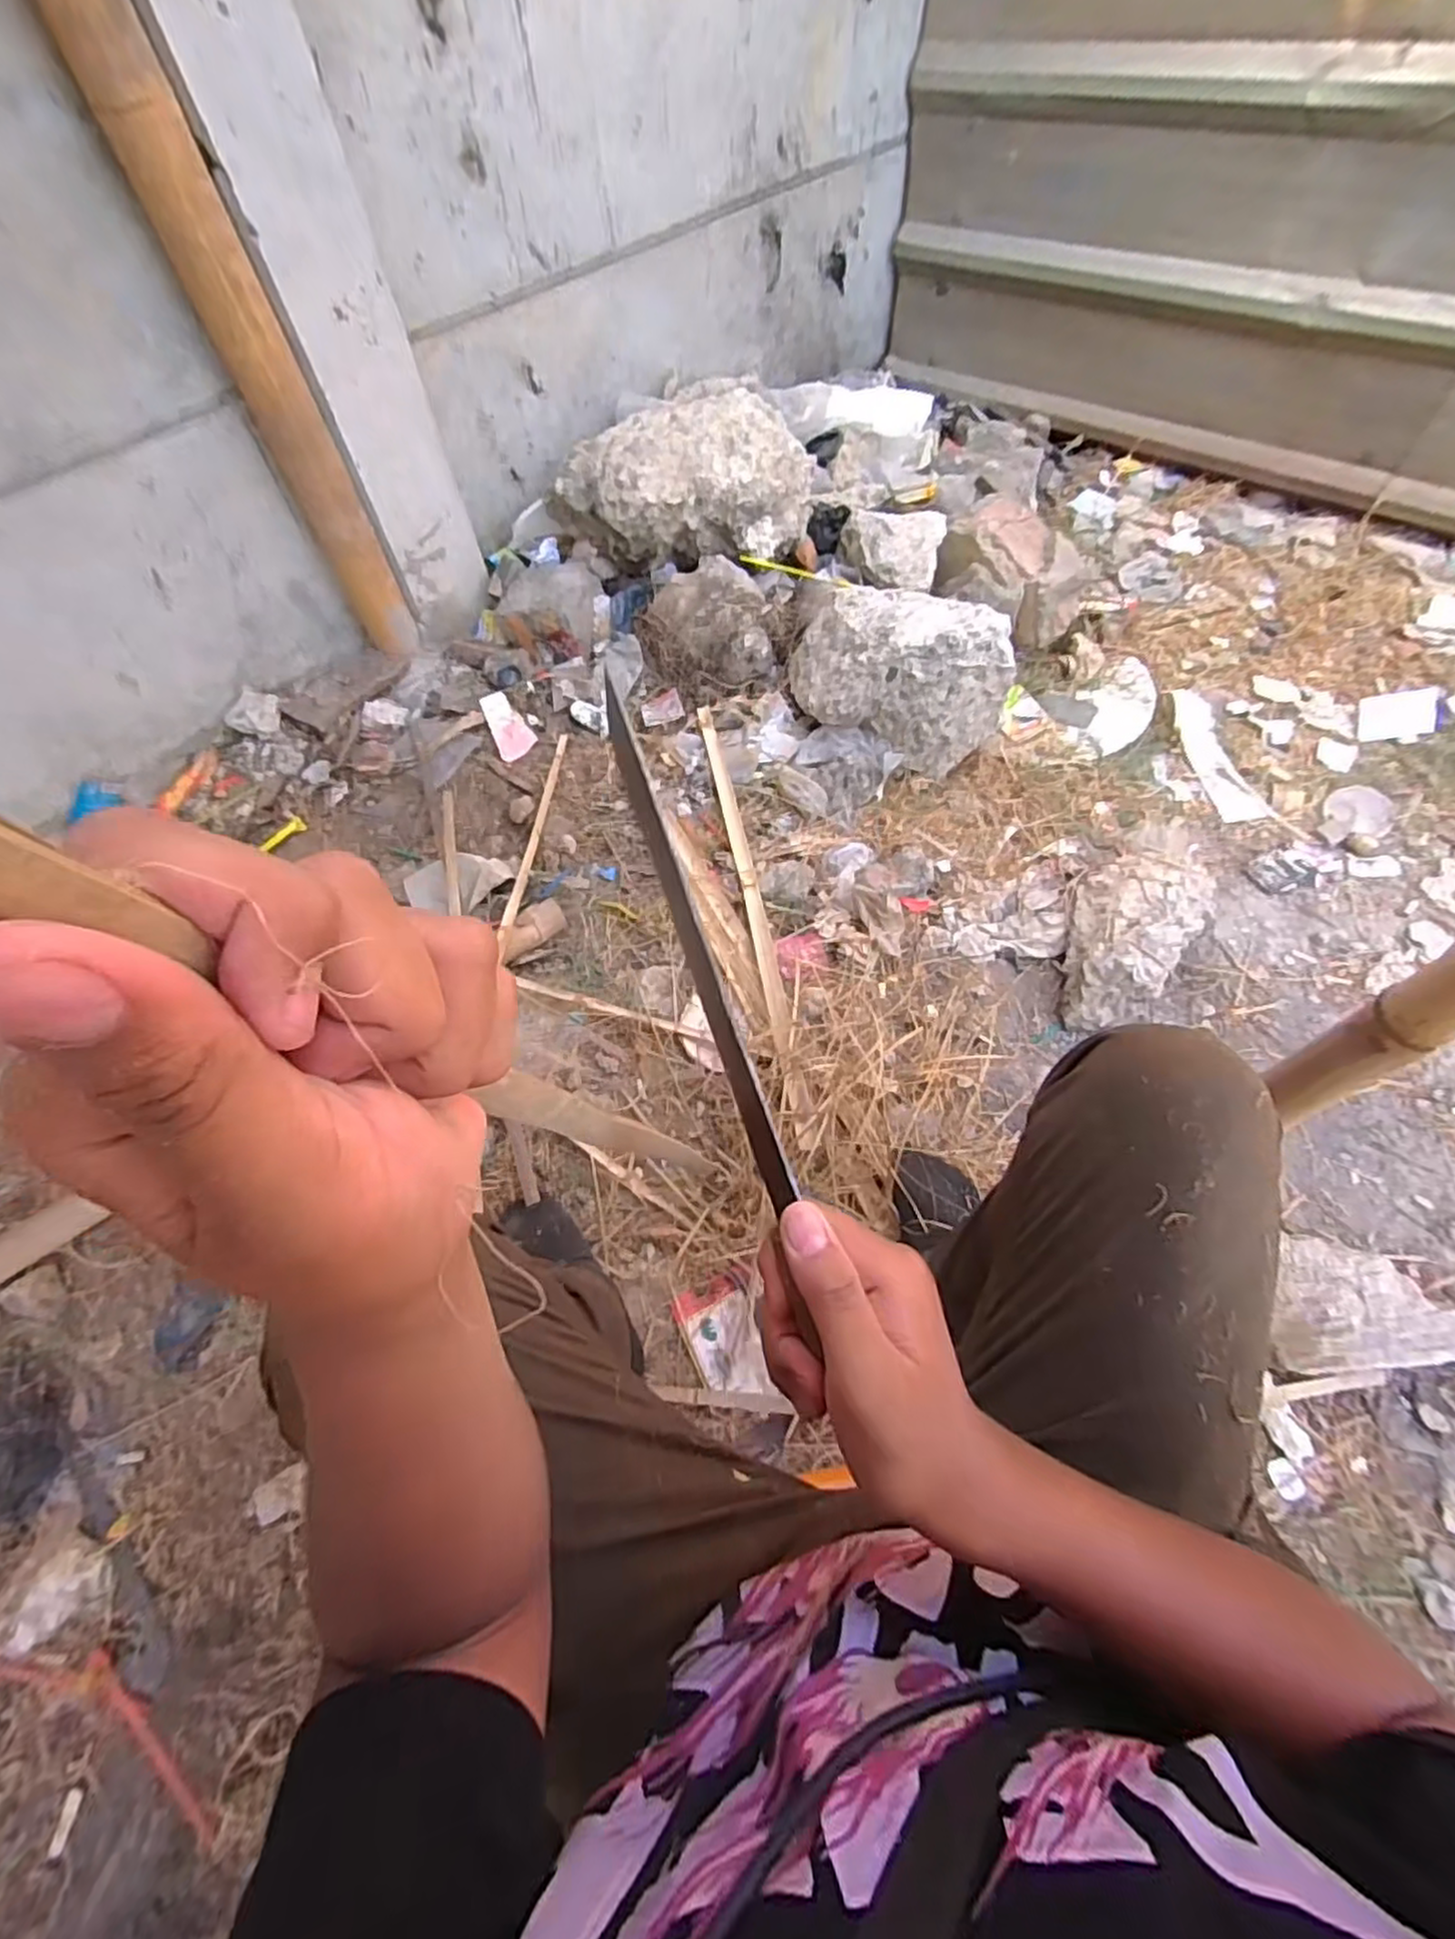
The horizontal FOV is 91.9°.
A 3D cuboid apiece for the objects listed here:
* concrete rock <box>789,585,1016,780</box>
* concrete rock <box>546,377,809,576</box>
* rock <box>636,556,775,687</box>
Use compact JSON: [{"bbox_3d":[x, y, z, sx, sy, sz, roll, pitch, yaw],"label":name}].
[{"bbox_3d":[0.280,-0.524,1.187,0.339,0.211,0.293,5,60,5],"label":"concrete rock"},{"bbox_3d":[-0.091,-0.894,1.297,0.481,0.188,0.225,1,59,5],"label":"concrete rock"},{"bbox_3d":[-0.039,-0.621,1.287,0.227,0.115,0.226,-18,60,-6],"label":"rock"}]

